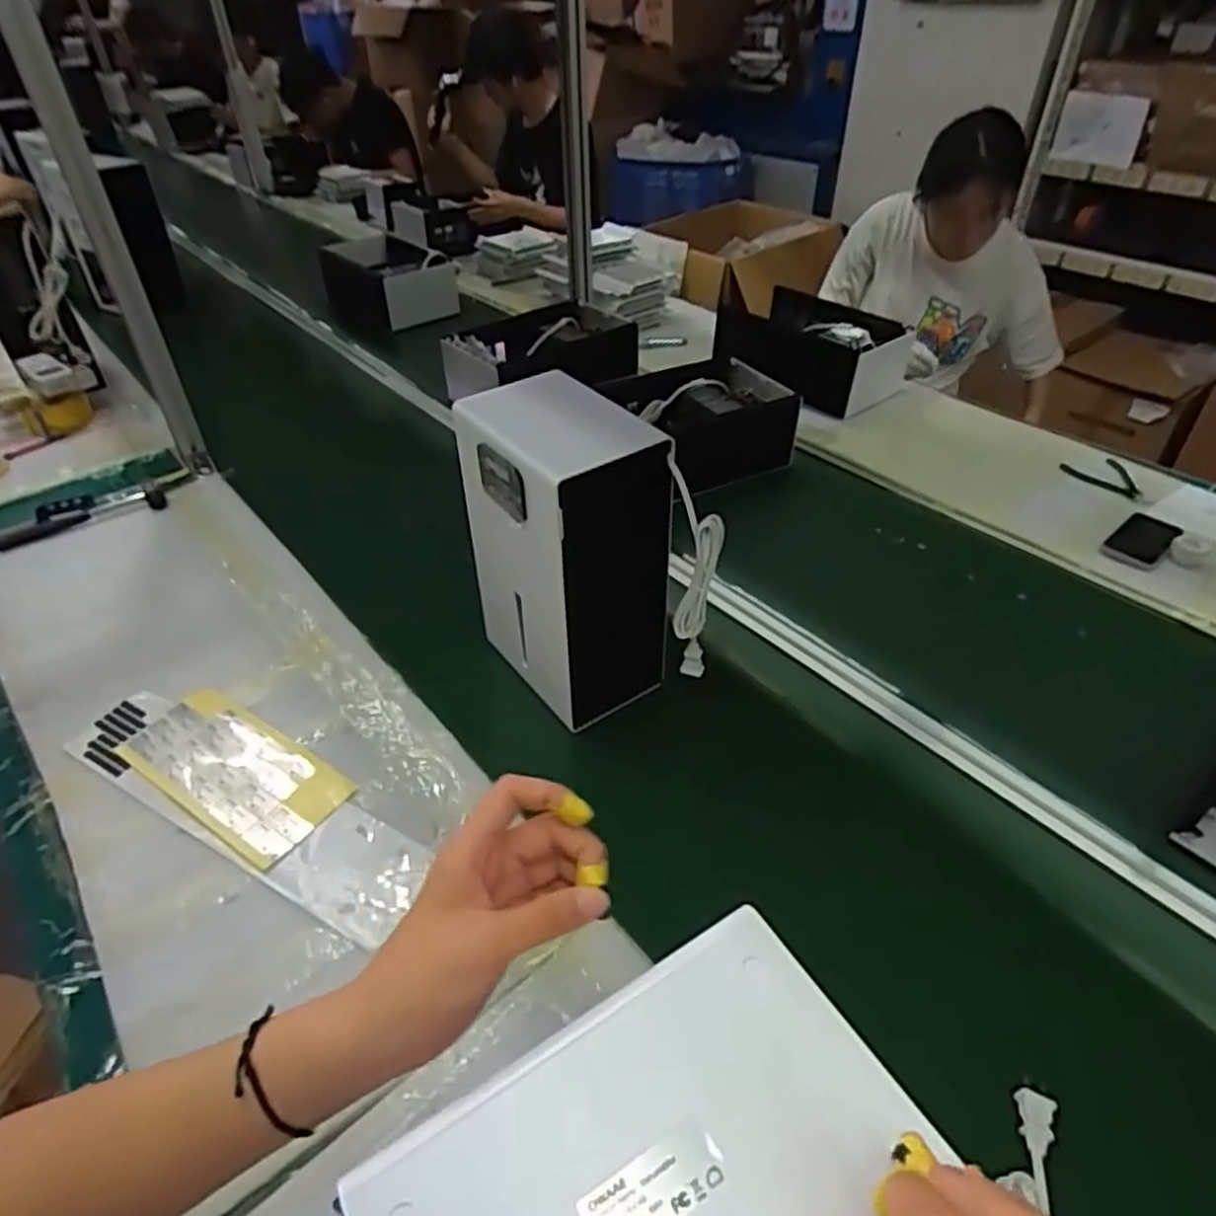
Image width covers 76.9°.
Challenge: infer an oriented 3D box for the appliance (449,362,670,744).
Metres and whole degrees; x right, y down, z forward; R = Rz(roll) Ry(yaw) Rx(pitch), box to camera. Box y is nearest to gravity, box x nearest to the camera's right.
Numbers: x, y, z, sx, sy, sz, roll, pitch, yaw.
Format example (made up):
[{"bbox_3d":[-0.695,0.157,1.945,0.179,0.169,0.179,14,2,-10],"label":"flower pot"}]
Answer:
[{"bbox_3d":[-0.042,-0.057,0.852,0.140,0.314,0.240,-23,44,-22],"label":"appliance"}]

